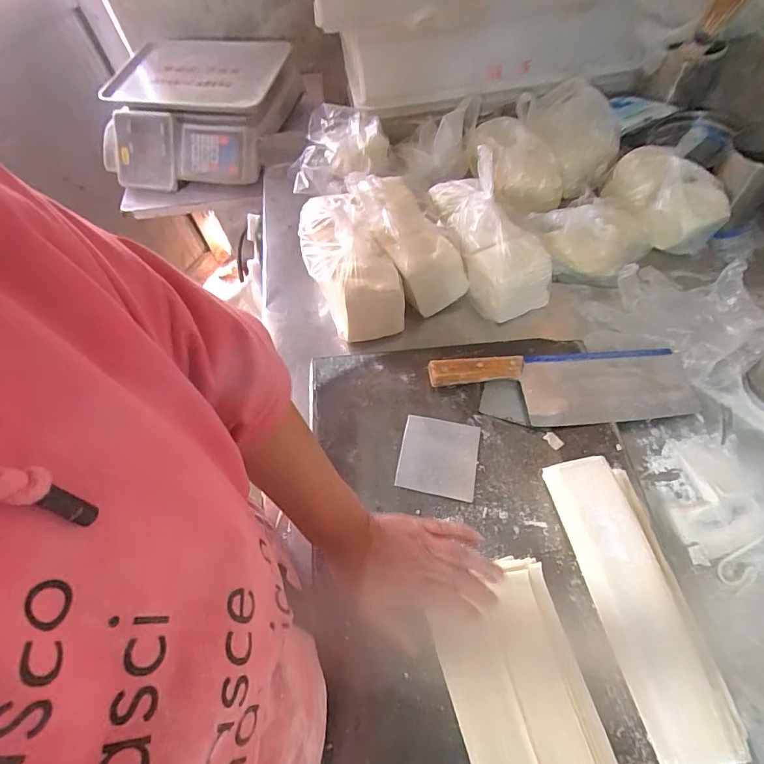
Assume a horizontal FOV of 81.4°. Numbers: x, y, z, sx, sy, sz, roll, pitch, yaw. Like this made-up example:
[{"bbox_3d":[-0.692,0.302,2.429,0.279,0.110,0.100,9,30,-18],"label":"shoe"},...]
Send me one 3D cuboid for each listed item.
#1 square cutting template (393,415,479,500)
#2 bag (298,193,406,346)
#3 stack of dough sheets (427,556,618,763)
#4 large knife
[{"bbox_3d":[0.064,0.084,0.503,0.085,0.004,0.088,9,63,5],"label":"square cutting template"},{"bbox_3d":[-0.052,-0.169,0.596,0.099,0.135,0.207,-25,63,-10],"label":"bag"},{"bbox_3d":[0.128,0.296,0.374,0.119,0.018,0.256,-10,61,-7],"label":"stack of dough sheets"},{"bbox_3d":[0.226,0.004,0.532,0.324,0.035,0.093,-5,60,-4],"label":"large knife"}]

